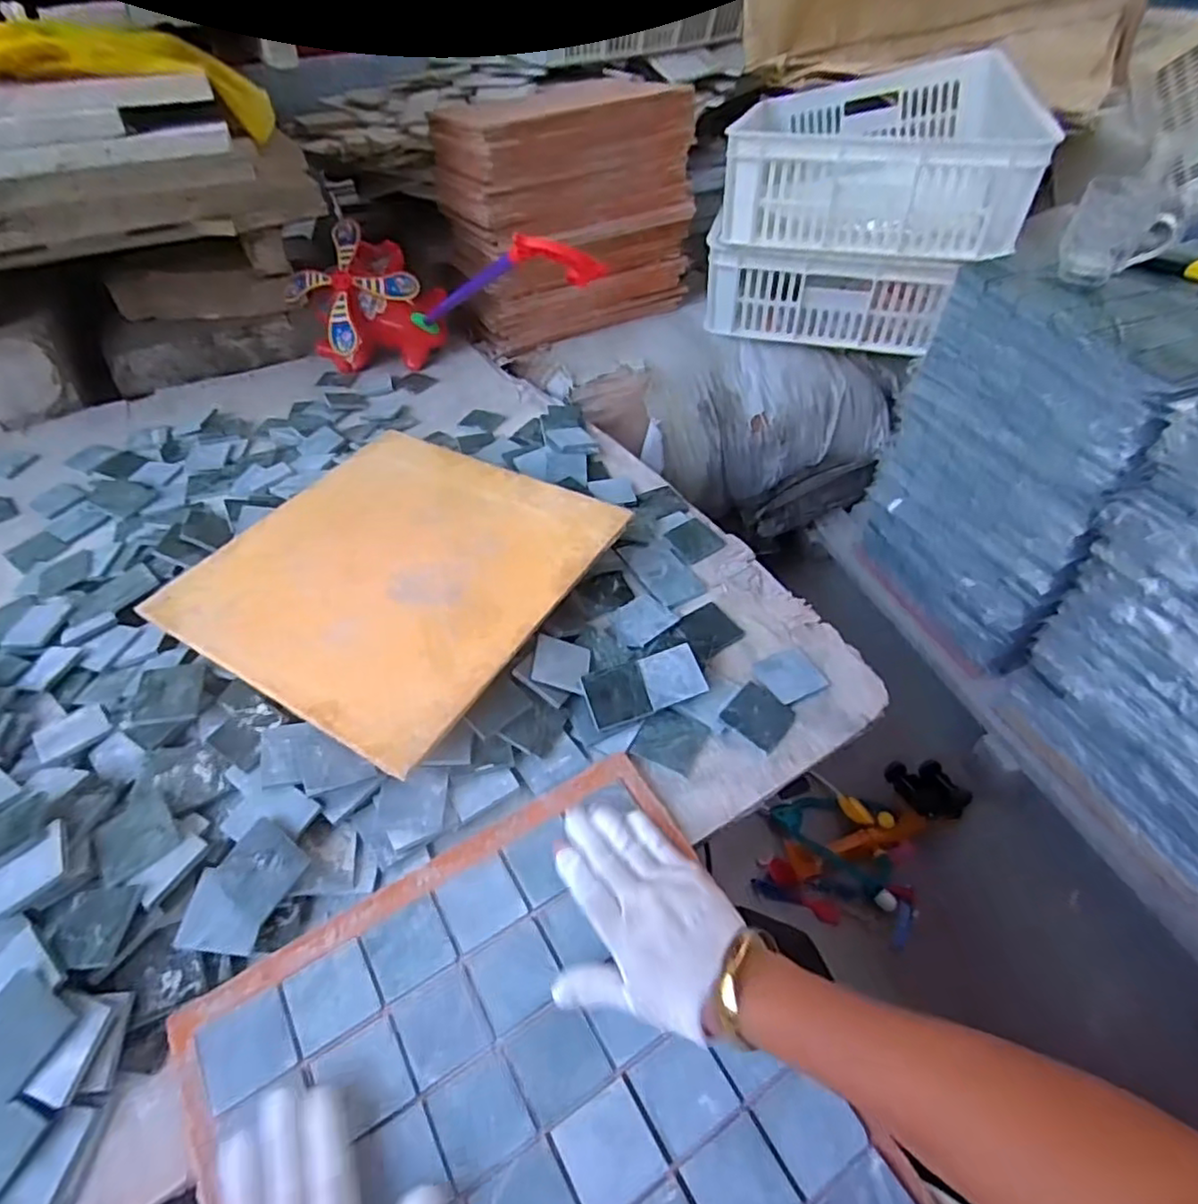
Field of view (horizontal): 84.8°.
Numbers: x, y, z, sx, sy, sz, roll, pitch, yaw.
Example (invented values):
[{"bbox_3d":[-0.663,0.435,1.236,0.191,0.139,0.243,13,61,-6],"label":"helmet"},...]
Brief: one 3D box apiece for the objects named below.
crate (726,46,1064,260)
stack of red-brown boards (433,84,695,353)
[{"bbox_3d":[0.432,-0.718,1.041,0.407,0.133,0.559,10,49,12],"label":"crate"},{"bbox_3d":[-0.062,-0.651,1.075,0.360,0.319,0.262,-21,50,-16],"label":"stack of red-brown boards"}]

